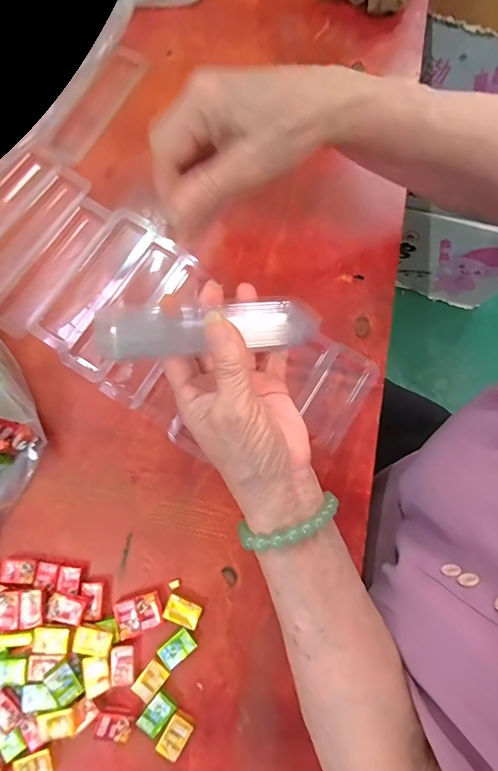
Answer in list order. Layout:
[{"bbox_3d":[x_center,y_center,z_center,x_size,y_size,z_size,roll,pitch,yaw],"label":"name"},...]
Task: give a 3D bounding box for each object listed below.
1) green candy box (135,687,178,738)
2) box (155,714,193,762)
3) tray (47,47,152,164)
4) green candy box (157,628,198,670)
[{"bbox_3d":[-0.065,0.232,0.251,0.017,0.005,0.026,40,81,6],"label":"green candy box"},{"bbox_3d":[-0.052,0.248,0.252,0.018,0.007,0.025,30,80,4],"label":"box"},{"bbox_3d":[-0.148,-0.274,0.348,0.037,0.008,0.138,28,80,4],"label":"tray"},{"bbox_3d":[-0.052,0.192,0.260,0.025,0.006,0.017,-36,82,-7],"label":"green candy box"}]

